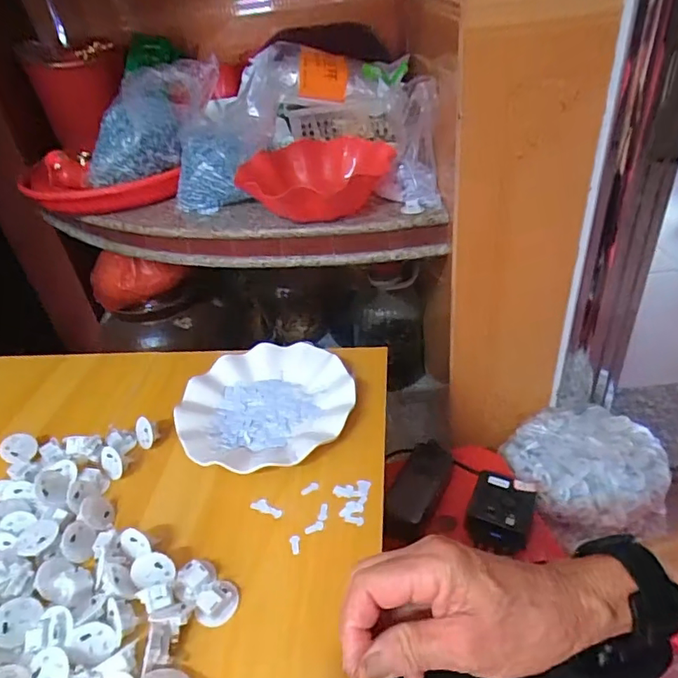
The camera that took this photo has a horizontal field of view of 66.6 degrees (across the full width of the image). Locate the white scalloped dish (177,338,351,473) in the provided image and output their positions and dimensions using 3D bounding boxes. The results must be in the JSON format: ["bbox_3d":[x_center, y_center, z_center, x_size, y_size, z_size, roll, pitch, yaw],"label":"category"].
[{"bbox_3d":[-0.077,0.068,0.549,0.177,0.023,0.179,-5,37,4],"label":"white scalloped dish"}]

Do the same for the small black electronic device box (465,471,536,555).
[{"bbox_3d":[0.208,0.219,0.663,0.075,0.040,0.083,10,40,23],"label":"small black electronic device box"}]

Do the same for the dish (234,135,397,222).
[{"bbox_3d":[-0.030,-0.235,0.766,0.239,0.065,0.196,-19,38,-15],"label":"dish"}]

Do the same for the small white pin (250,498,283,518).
[{"bbox_3d":[-0.064,0.149,0.460,0.032,0.004,0.011,12,41,24],"label":"small white pin"}]

